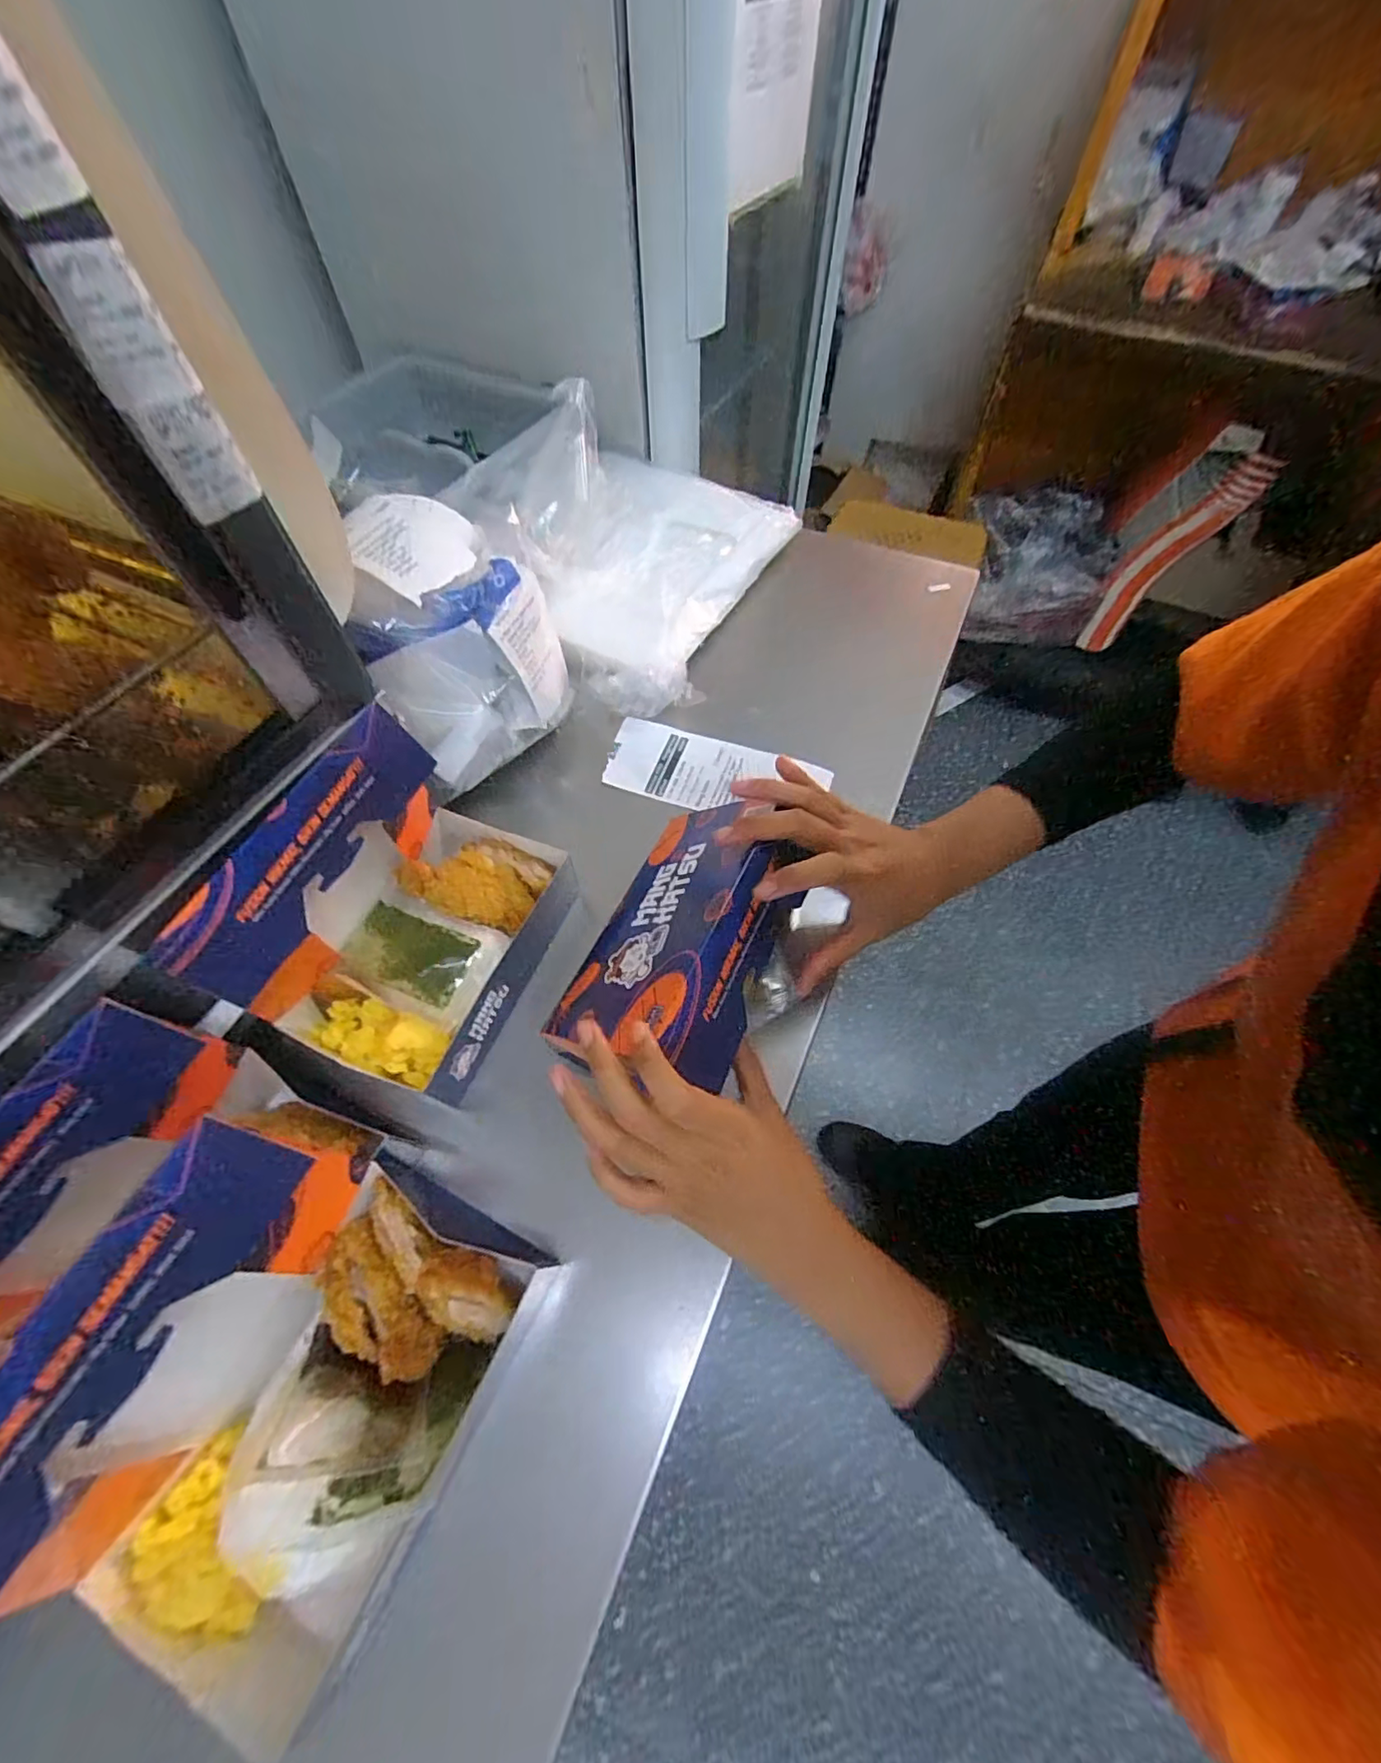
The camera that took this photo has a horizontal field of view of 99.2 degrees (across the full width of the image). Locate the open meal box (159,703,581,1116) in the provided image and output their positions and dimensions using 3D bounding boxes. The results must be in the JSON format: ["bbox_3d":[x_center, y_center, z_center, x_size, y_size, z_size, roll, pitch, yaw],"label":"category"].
[{"bbox_3d":[-0.176,0.015,0.363,0.122,0.146,0.178,18,61,10],"label":"open meal box"}]

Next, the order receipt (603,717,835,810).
[{"bbox_3d":[0.020,-0.094,0.520,0.191,0.010,0.072,16,61,9],"label":"order receipt"}]

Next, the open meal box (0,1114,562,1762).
[{"bbox_3d":[-0.182,0.224,0.254,0.143,0.144,0.187,29,64,16],"label":"open meal box"}]

